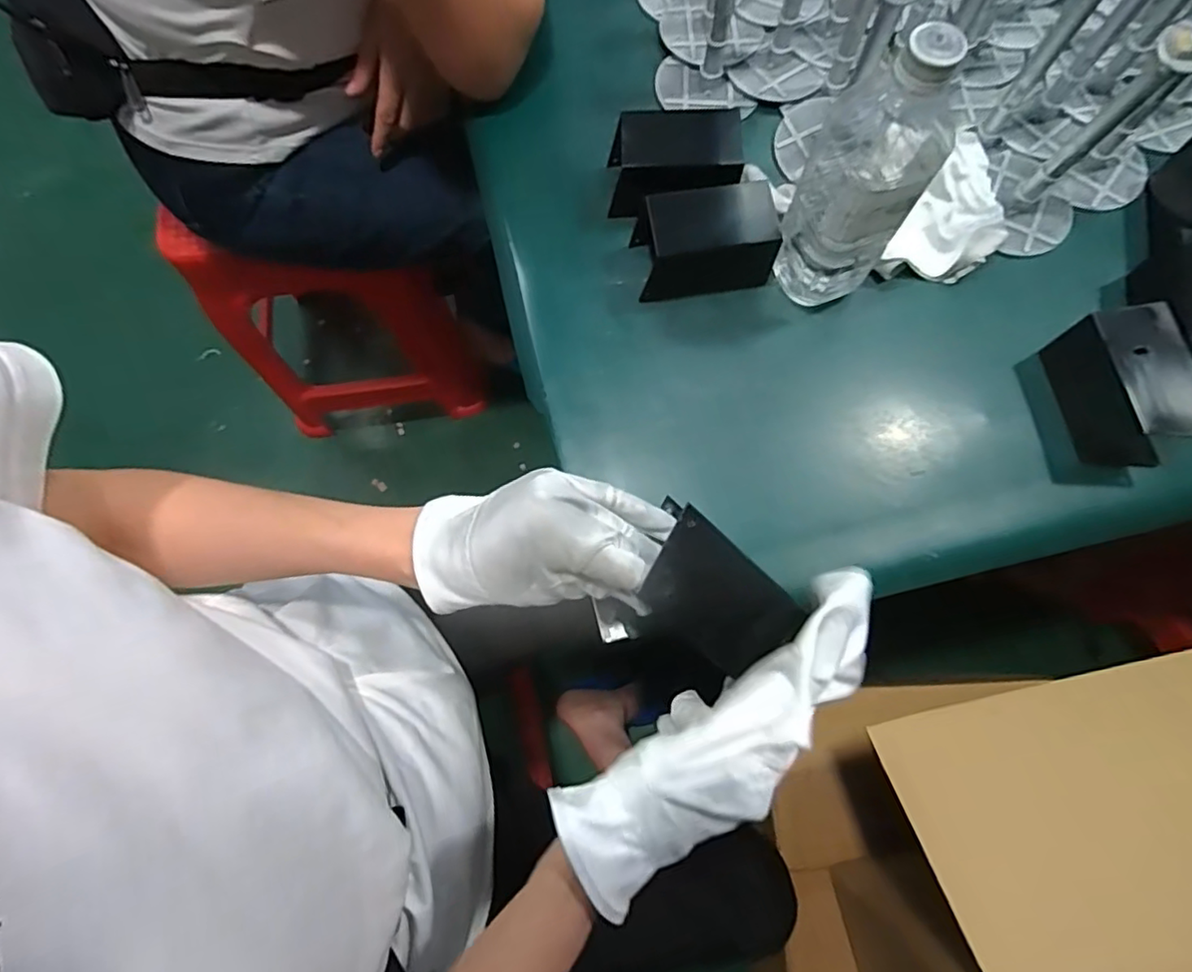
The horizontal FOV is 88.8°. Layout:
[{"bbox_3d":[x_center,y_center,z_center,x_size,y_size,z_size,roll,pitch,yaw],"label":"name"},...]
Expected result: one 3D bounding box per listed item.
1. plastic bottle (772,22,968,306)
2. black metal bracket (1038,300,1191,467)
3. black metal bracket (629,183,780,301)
[{"bbox_3d":[0.174,-0.193,0.402,0.066,0.194,0.055,-16,75,-3],"label":"plastic bottle"},{"bbox_3d":[0.380,-0.069,0.439,0.062,0.055,0.102,-13,74,-2],"label":"black metal bracket"},{"bbox_3d":[0.084,-0.191,0.475,0.099,0.060,0.061,-5,74,0],"label":"black metal bracket"}]

